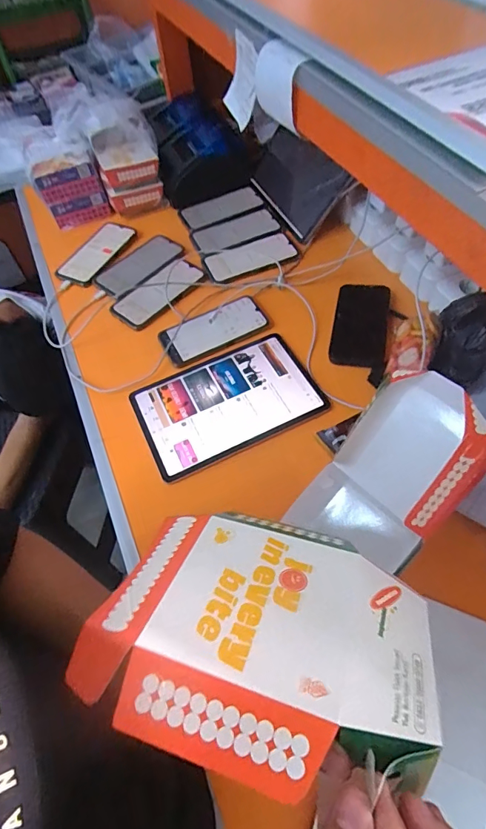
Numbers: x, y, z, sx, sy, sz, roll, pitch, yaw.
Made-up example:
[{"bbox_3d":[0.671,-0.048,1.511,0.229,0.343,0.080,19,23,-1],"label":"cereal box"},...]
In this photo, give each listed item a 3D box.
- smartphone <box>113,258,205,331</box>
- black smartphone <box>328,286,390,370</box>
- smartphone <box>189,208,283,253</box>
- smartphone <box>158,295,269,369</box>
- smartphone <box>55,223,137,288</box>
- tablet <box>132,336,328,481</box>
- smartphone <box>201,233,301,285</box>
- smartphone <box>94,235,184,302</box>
[{"bbox_3d":[-0.146,-0.217,0.756,0.166,0.011,0.073,-41,63,-20],"label":"smartphone"},{"bbox_3d":[0.186,-0.143,0.688,0.082,0.009,0.152,5,68,14],"label":"black smartphone"},{"bbox_3d":[-0.015,-0.358,0.848,0.167,0.008,0.083,-20,58,-8],"label":"smartphone"},{"bbox_3d":[-0.047,-0.139,0.709,0.172,0.008,0.085,-28,59,-14],"label":"smartphone"},{"bbox_3d":[-0.277,-0.310,0.833,0.085,0.014,0.168,23,62,18],"label":"smartphone"},{"bbox_3d":[-0.023,-0.020,0.636,0.251,0.008,0.164,-24,58,-11],"label":"tablet"},{"bbox_3d":[0.016,-0.285,0.795,0.168,0.014,0.081,-17,57,-7],"label":"smartphone"},{"bbox_3d":[-0.188,-0.276,0.808,0.089,0.006,0.167,39,67,25],"label":"smartphone"}]

